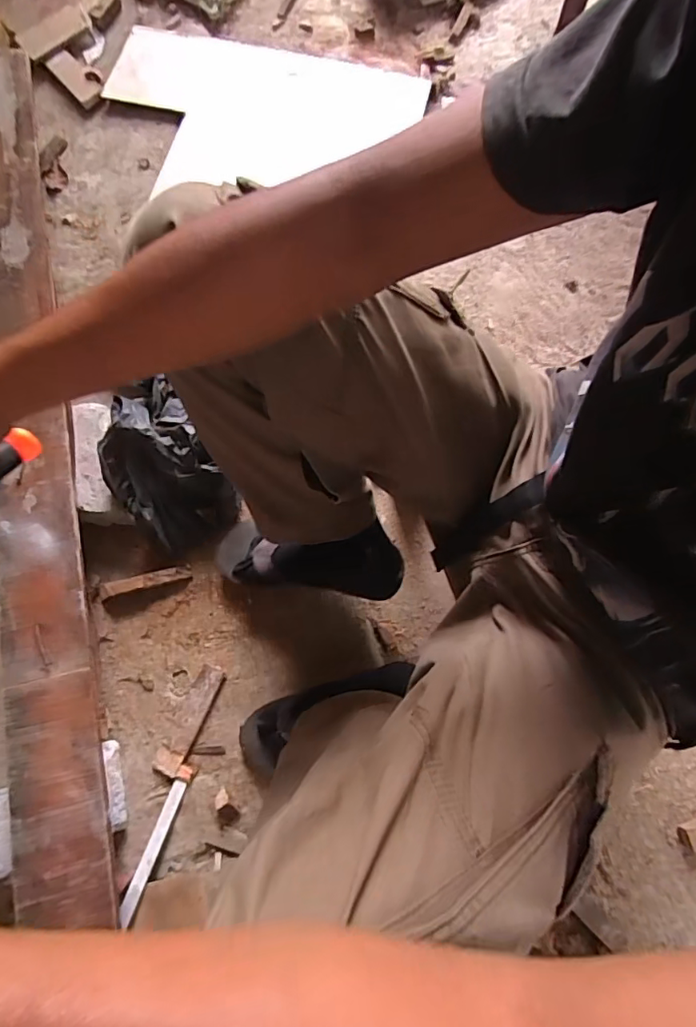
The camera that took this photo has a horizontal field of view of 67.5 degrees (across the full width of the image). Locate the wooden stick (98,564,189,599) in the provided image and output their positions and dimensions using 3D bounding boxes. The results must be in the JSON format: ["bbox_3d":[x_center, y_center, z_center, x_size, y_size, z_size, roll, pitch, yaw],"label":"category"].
[{"bbox_3d":[-0.307,0.102,0.785,0.137,0.021,0.022,-14,79,-2],"label":"wooden stick"}]

